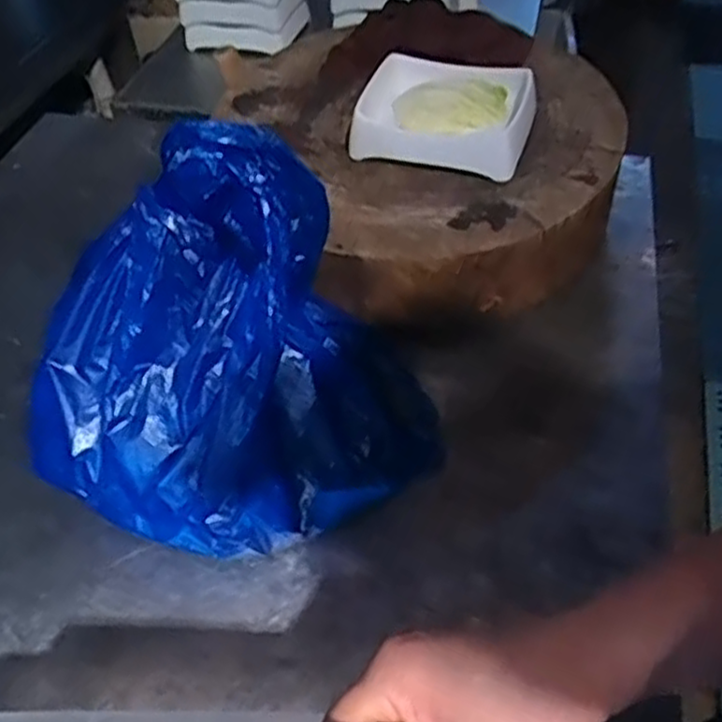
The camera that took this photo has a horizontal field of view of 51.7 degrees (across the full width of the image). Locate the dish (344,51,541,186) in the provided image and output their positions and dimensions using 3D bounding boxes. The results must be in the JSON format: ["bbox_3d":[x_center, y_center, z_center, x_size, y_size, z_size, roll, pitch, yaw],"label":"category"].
[{"bbox_3d":[0.075,-0.227,0.677,0.152,0.046,0.106,12,50,14],"label":"dish"}]

